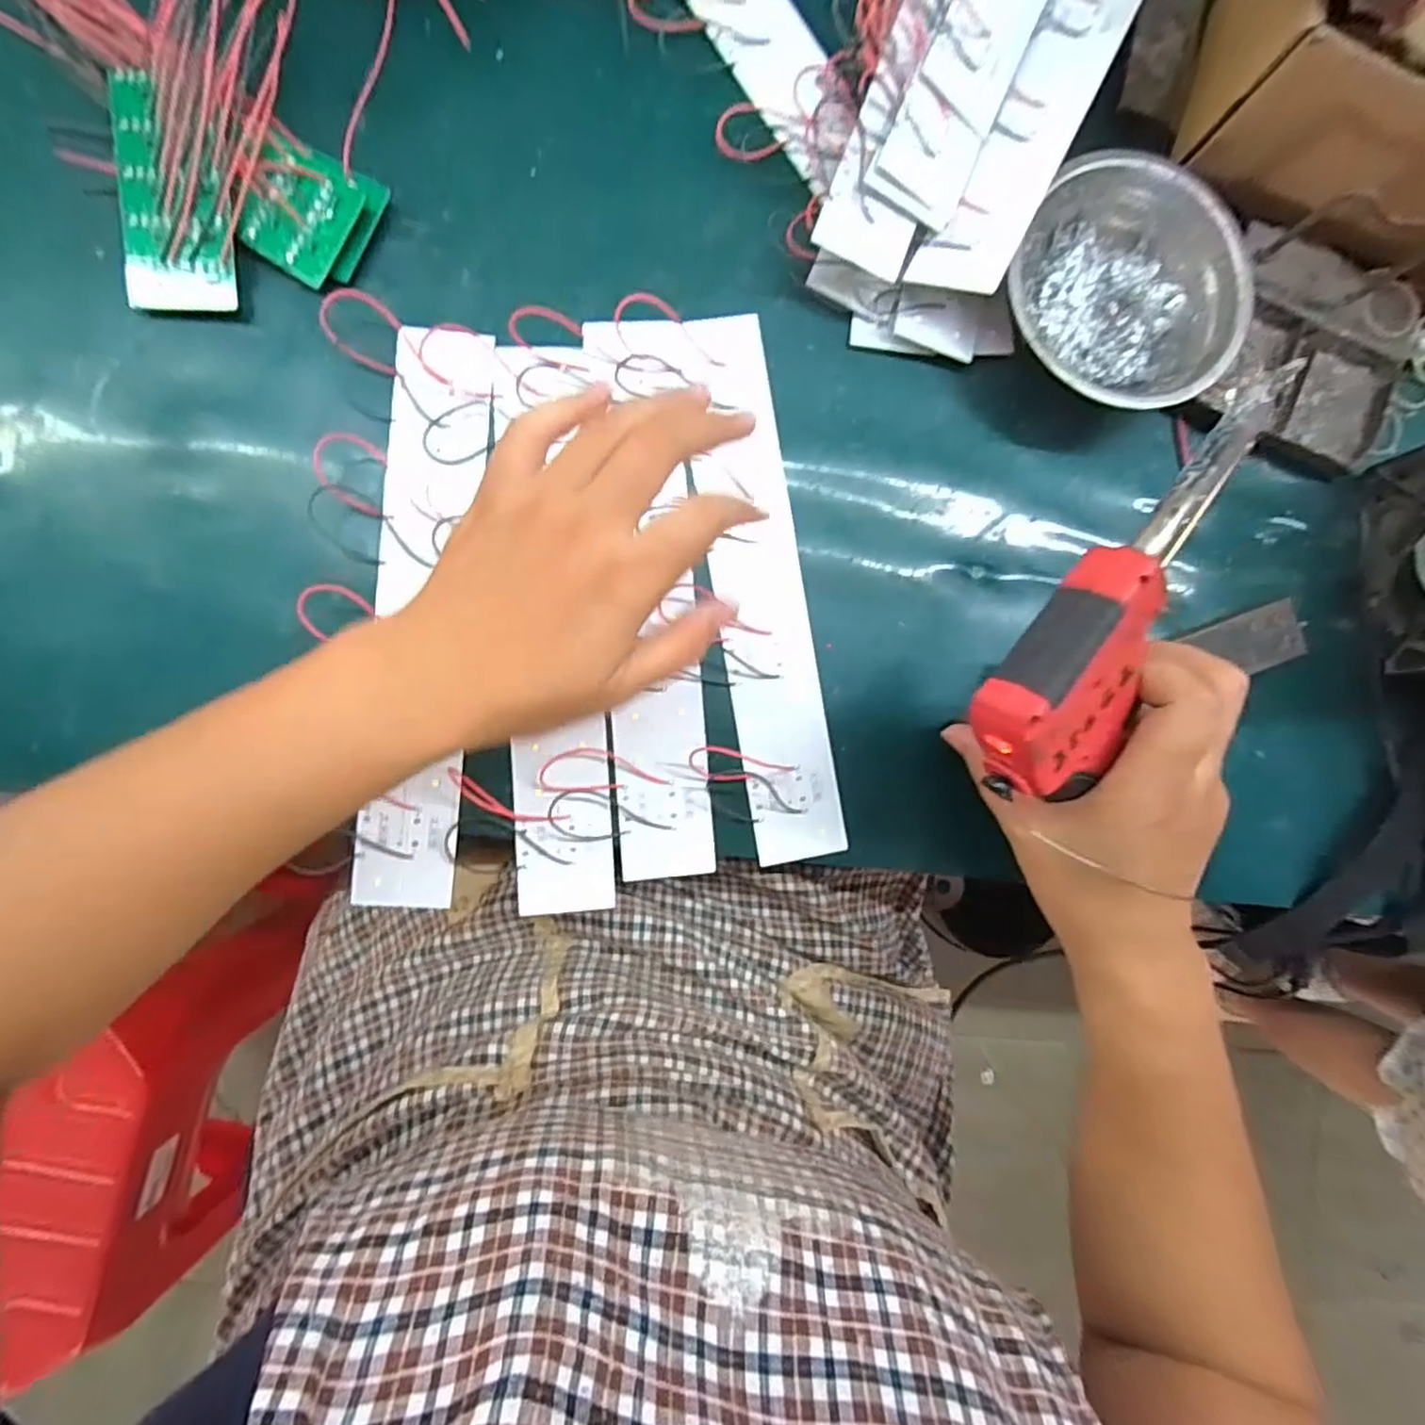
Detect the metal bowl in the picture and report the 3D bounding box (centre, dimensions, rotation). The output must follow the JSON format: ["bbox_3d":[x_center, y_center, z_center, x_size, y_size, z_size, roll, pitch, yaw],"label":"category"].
[{"bbox_3d":[0.208,-0.213,0.354,0.118,0.038,0.118,0,90,-6],"label":"metal bowl"}]

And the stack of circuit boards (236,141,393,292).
[{"bbox_3d":[-0.188,-0.234,0.321,0.050,0.012,0.057,28,87,-5],"label":"stack of circuit boards"}]

